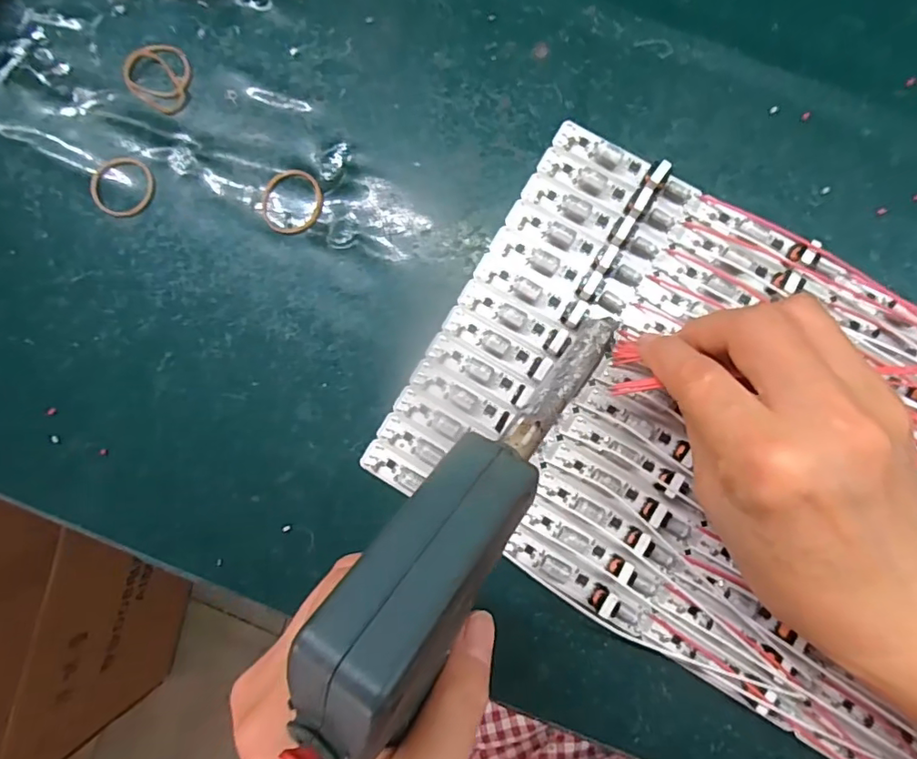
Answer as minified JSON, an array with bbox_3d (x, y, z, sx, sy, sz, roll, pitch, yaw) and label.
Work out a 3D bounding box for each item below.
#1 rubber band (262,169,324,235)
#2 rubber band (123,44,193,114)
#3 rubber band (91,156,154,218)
[{"bbox_3d":[-0.083,-0.089,0.276,0.029,0.004,0.032,9,87,5],"label":"rubber band"},{"bbox_3d":[-0.156,-0.158,0.286,0.041,0.004,0.032,33,89,6],"label":"rubber band"},{"bbox_3d":[-0.173,-0.099,0.283,0.031,0.004,0.031,0,86,4],"label":"rubber band"}]

